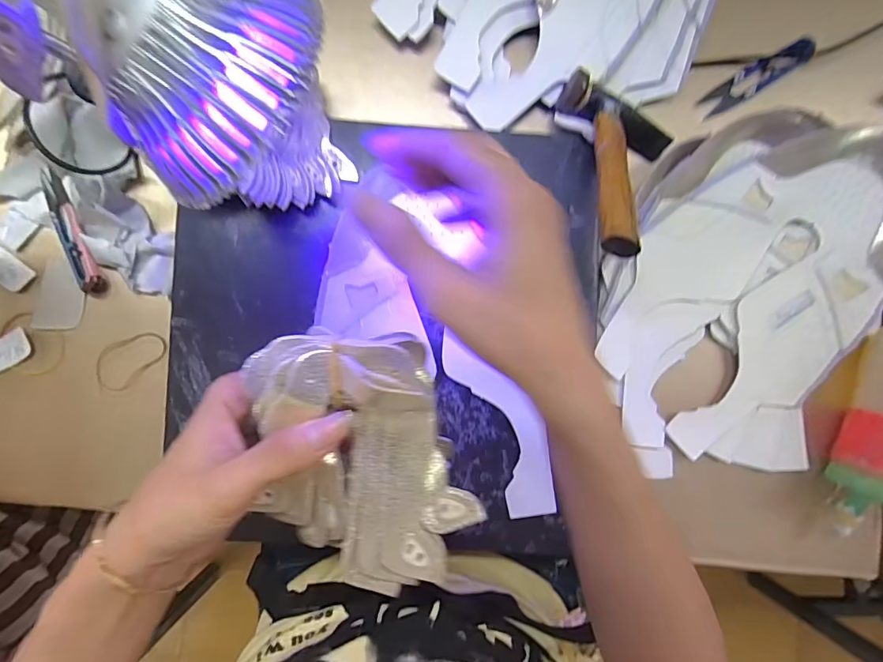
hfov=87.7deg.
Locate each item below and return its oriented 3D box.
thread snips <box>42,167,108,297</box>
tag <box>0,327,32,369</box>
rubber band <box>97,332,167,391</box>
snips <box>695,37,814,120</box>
[{"bbox_3d":[-0.281,-0.075,0.347,0.020,0.008,0.101,-23,87,-3],"label":"thread snips"},{"bbox_3d":[-0.332,0.018,0.345,0.048,0.006,0.021,-27,88,-3],"label":"tag"},{"bbox_3d":[-0.238,0.020,0.350,0.056,0.004,0.032,-42,88,-3],"label":"rubber band"},{"bbox_3d":[0.258,-0.207,0.373,0.095,0.009,0.022,-31,88,-3],"label":"snips"}]

